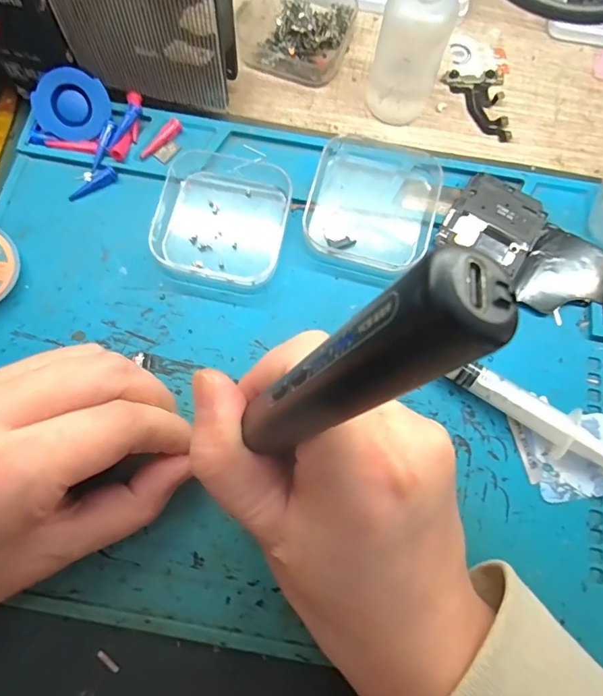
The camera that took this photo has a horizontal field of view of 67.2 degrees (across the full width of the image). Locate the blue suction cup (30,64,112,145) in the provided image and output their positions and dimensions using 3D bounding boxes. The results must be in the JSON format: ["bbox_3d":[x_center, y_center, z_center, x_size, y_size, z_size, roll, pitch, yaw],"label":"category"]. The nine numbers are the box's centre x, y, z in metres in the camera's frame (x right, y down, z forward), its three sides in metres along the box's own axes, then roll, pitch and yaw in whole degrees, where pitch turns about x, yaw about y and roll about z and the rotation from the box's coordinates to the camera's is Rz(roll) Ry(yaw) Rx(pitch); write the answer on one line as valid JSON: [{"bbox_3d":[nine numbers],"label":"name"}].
[{"bbox_3d":[-0.120,-0.127,0.237,0.034,0.006,0.035,-3,114,-7],"label":"blue suction cup"}]

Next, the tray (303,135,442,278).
[{"bbox_3d":[0.038,-0.078,0.235,0.063,0.017,0.074,16,74,3],"label":"tray"}]

